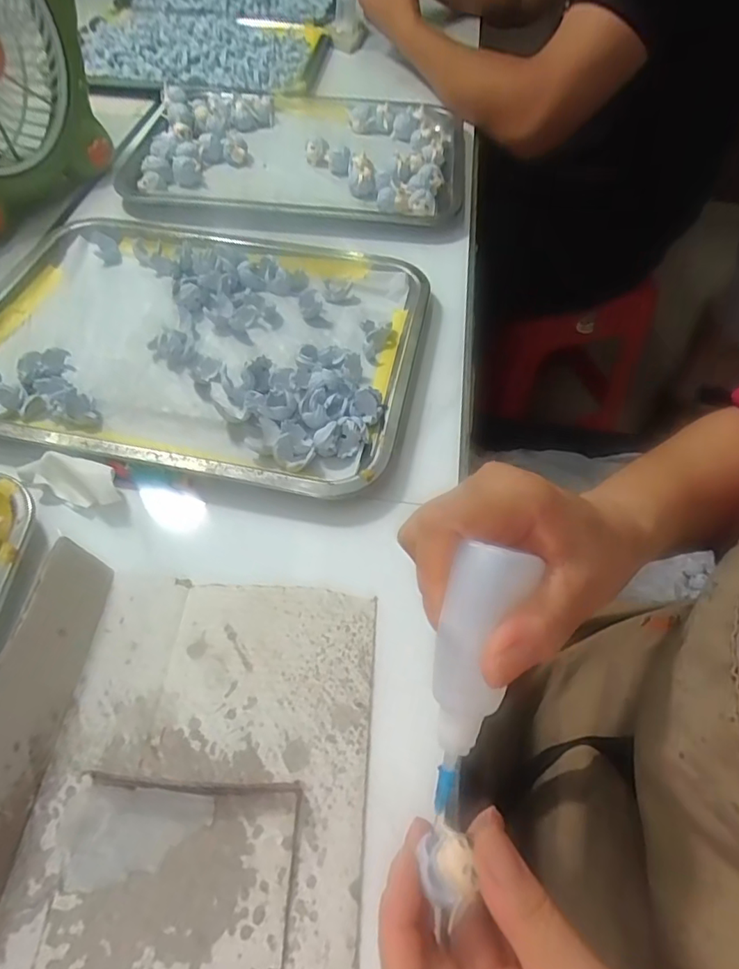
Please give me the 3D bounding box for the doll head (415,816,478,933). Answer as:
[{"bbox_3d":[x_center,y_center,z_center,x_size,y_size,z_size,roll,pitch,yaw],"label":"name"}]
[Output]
[{"bbox_3d":[0.030,0.147,0.214,0.022,0.016,0.026,34,61,19],"label":"doll head"}]

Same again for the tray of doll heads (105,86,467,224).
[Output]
[{"bbox_3d":[-0.072,-0.372,0.610,0.342,0.026,0.264,7,56,1],"label":"tray of doll heads"}]

